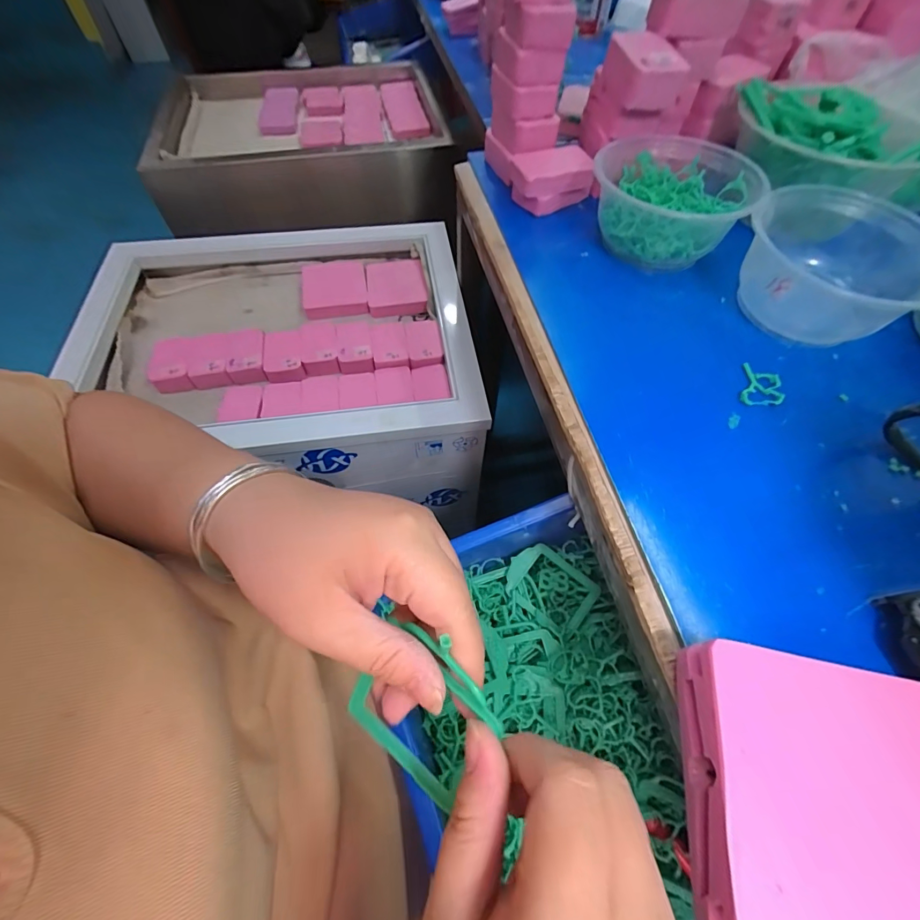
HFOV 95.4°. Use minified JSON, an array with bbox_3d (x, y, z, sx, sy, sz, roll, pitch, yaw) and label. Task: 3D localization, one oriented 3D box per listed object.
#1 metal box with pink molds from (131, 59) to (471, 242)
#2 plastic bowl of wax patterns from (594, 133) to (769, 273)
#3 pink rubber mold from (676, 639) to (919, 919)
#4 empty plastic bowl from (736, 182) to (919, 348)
[{"bbox_3d":[-0.282,-0.608,0.803,0.500,0.119,0.390,-9,59,-6],"label":"metal box with pink molds"},{"bbox_3d":[0.189,-0.228,0.372,0.125,0.064,0.144,36,65,19],"label":"plastic bowl of wax patterns"},{"bbox_3d":[0.149,0.134,0.162,0.109,0.020,0.100,9,59,5],"label":"pink rubber mold"},{"bbox_3d":[0.275,-0.146,0.317,0.118,0.066,0.108,0,59,-1],"label":"empty plastic bowl"}]

